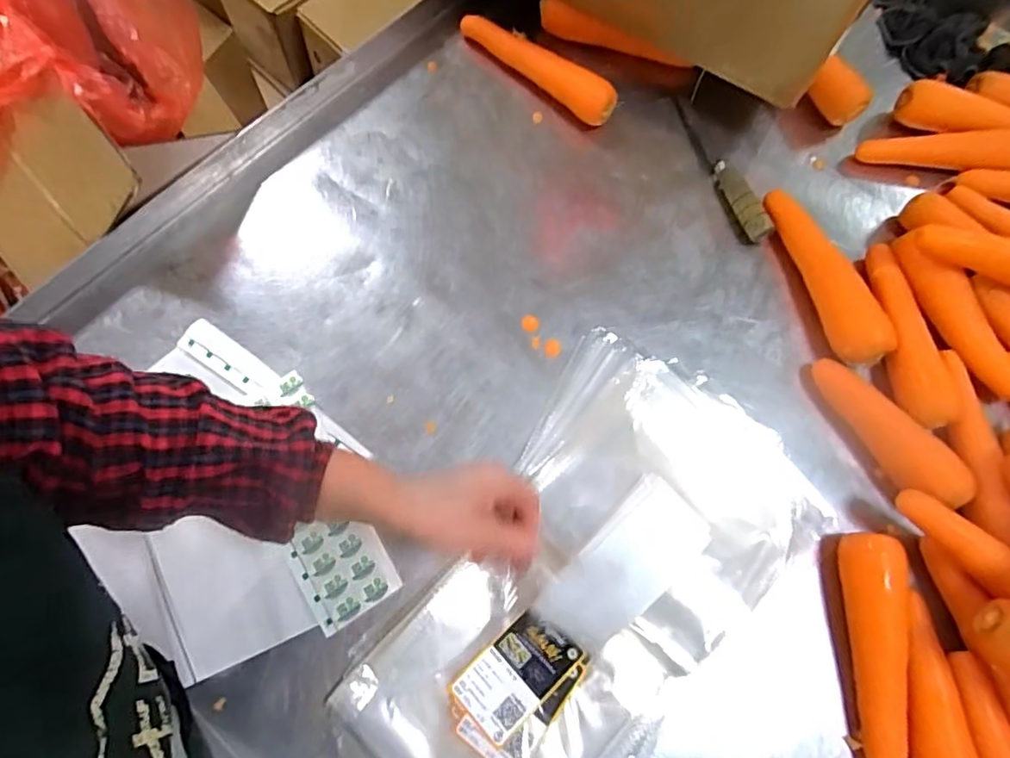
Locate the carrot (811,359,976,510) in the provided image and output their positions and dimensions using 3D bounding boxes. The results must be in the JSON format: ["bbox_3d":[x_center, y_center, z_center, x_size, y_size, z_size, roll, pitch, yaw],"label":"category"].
[{"bbox_3d":[0.355,0.049,0.552,0.047,0.041,0.163,-35,77,-12],"label":"carrot"}]

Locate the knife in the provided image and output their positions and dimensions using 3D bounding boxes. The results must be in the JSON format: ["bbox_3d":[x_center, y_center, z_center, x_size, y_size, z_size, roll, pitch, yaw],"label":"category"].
[{"bbox_3d":[0.236,-0.232,0.641,0.023,0.031,0.191,-18,74,-8],"label":"knife"}]

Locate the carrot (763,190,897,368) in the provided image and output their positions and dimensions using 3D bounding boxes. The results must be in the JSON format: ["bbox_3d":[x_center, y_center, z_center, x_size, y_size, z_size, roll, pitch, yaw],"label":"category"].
[{"bbox_3d":[0.318,-0.105,0.594,0.042,0.052,0.193,-16,74,-7],"label":"carrot"}]

